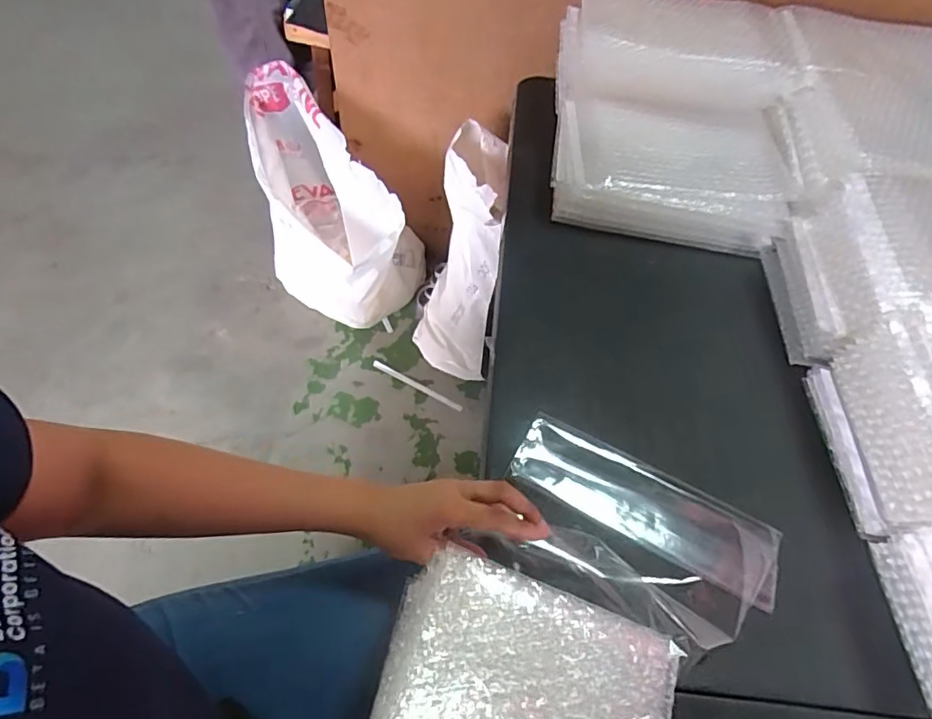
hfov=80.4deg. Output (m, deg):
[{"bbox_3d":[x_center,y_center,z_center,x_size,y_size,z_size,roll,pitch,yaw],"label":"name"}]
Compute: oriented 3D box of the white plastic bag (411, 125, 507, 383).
[{"bbox_3d":[-0.023,-0.202,1.262,0.186,0.580,0.246,8,56,-2],"label":"white plastic bag"}]

